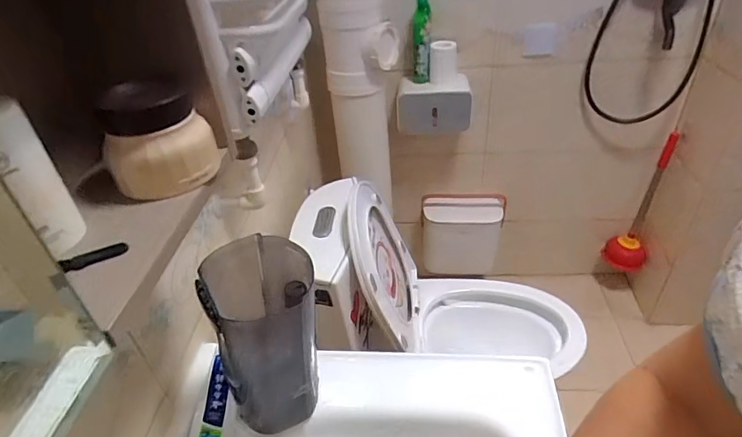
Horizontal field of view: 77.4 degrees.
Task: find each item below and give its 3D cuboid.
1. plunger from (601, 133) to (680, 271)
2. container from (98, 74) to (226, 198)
[{"bbox_3d":[0.902,-0.023,1.557,0.138,0.556,0.134,17,42,26],"label":"plunger"},{"bbox_3d":[-0.173,-0.066,0.382,0.088,0.072,0.073,-21,40,-21],"label":"container"}]

